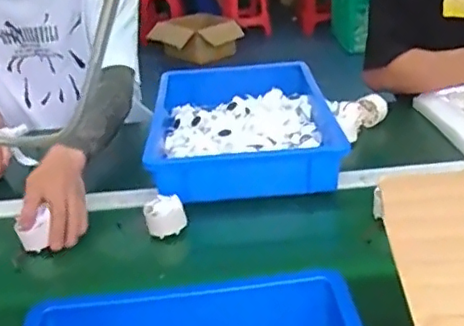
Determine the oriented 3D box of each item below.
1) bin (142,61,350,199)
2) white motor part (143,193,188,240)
[{"bbox_3d":[0.019,-0.066,1.044,0.287,0.084,0.429,-5,26,0],"label":"bin"},{"bbox_3d":[-0.089,0.075,0.801,0.053,0.053,0.043,-9,26,-9],"label":"white motor part"}]

